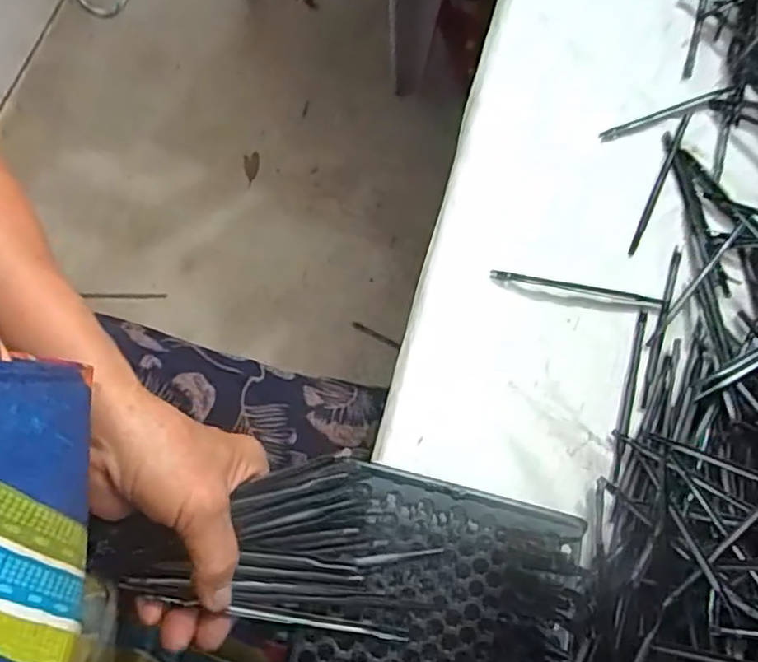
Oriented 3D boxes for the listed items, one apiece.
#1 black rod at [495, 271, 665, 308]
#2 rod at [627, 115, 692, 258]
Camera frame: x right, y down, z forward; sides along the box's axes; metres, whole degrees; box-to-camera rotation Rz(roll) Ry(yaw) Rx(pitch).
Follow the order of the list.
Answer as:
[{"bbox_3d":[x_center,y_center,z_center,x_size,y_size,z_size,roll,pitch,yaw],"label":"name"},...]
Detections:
[{"bbox_3d":[0.148,-0.033,0.486,0.129,0.007,0.008,10,74,0],"label":"black rod"},{"bbox_3d":[0.226,-0.118,0.523,0.006,0.006,0.139,26,75,7],"label":"rod"}]

